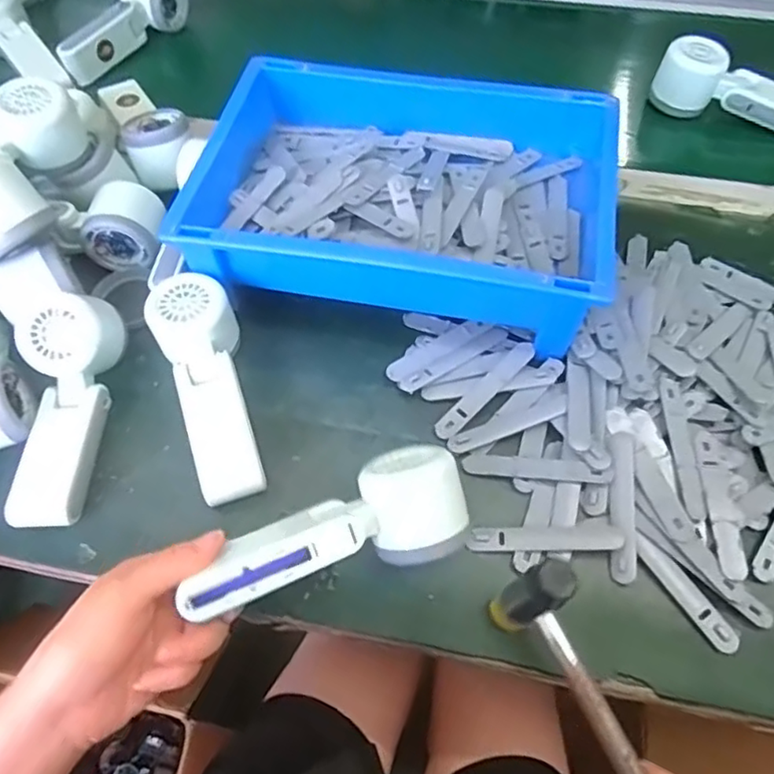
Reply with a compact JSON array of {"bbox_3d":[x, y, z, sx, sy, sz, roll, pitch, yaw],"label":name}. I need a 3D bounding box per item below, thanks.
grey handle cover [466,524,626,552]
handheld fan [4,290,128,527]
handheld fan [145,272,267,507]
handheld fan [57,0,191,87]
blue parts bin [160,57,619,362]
[{"bbox_3d":[0.099,0.094,0.392,0.094,0.008,0.016,0,57,1],"label":"grey handle cover"},{"bbox_3d":[-0.224,0.015,0.432,0.055,0.054,0.160,0,74,2],"label":"handheld fan"},{"bbox_3d":[-0.121,-0.005,0.435,0.059,0.044,0.164,-20,59,-10],"label":"handheld fan"},{"bbox_3d":[-0.293,-0.400,0.688,0.049,0.052,0.171,27,61,17],"label":"handheld fan"},{"bbox_3d":[0.015,-0.152,0.499,0.305,0.078,0.218,9,58,7],"label":"blue parts bin"}]

